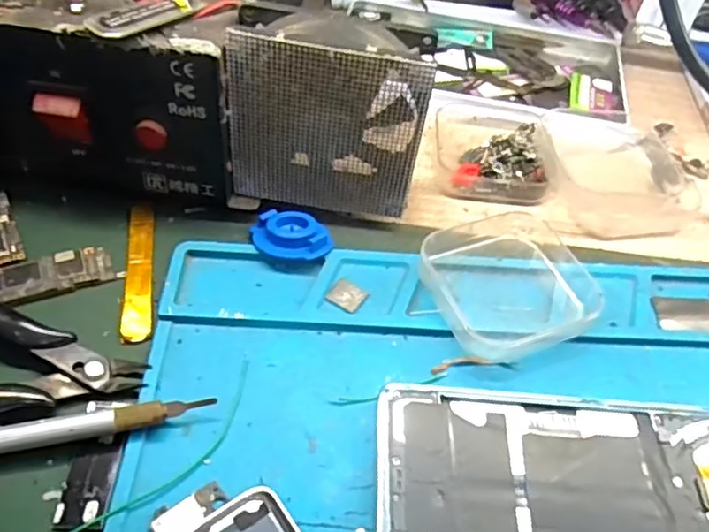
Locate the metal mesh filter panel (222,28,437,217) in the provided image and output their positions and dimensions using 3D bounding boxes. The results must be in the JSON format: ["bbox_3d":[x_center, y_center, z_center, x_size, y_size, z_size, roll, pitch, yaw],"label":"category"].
[{"bbox_3d":[-0.013,-0.054,0.262,0.079,0.083,0.010,4,50,-2],"label":"metal mesh filter panel"}]

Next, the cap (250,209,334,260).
[{"bbox_3d":[-0.028,-0.013,0.274,0.035,0.011,0.028,24,52,14],"label":"cap"}]

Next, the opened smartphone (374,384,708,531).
[{"bbox_3d":[0.088,0.079,0.211,0.160,0.009,0.074,5,50,-2],"label":"opened smartphone"}]

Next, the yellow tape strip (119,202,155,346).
[{"bbox_3d":[-0.092,0.000,0.265,0.012,0.004,0.073,-6,51,-11],"label":"yellow tape strip"}]

